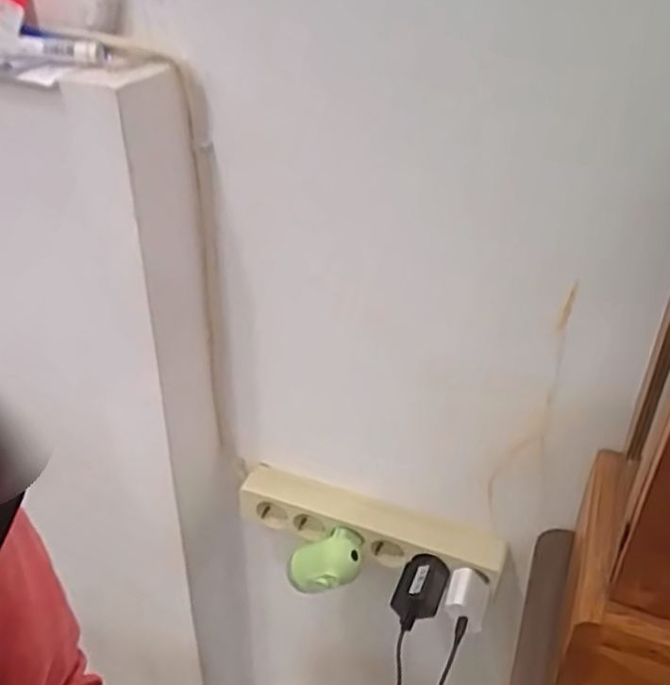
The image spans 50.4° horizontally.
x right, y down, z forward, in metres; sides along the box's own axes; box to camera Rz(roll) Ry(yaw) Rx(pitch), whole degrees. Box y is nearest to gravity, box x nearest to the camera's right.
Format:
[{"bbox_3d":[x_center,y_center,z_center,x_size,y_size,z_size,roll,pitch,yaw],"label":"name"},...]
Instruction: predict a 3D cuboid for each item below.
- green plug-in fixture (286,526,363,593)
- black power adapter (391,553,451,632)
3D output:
[{"bbox_3d":[-0.012,0.233,0.752,0.089,0.067,0.053,-24,77,1],"label":"green plug-in fixture"},{"bbox_3d":[0.085,0.245,0.705,0.041,0.033,0.073,16,36,21],"label":"black power adapter"}]

